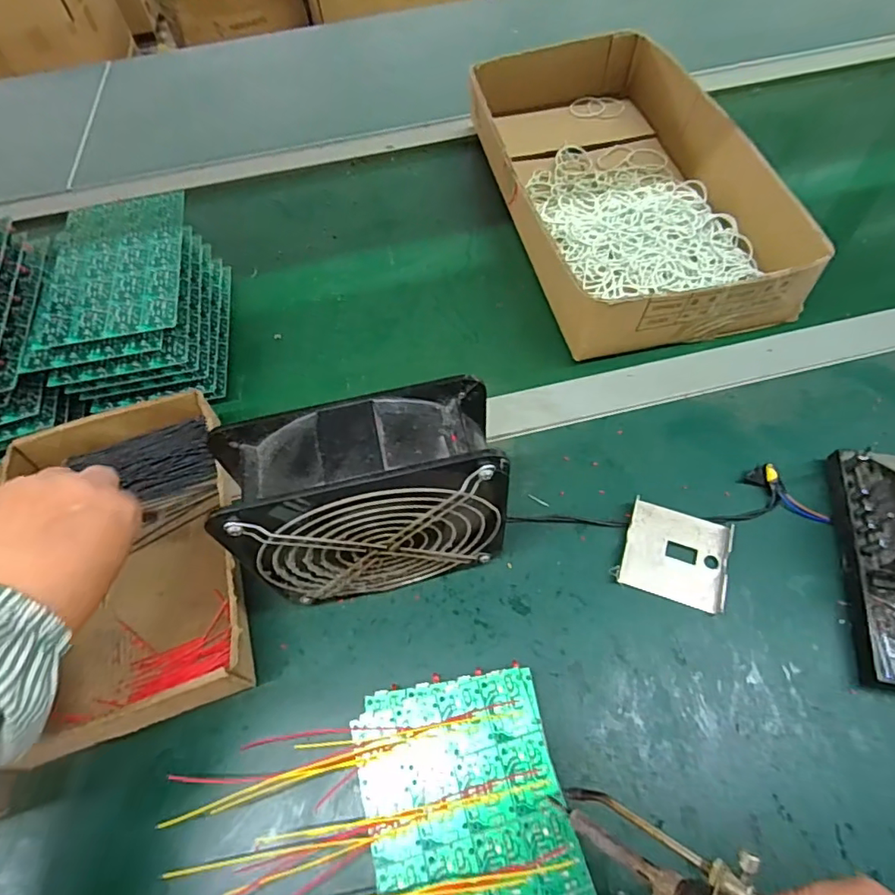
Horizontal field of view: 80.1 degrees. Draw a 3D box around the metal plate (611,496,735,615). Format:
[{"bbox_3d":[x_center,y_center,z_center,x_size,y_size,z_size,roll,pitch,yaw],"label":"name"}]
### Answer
[{"bbox_3d":[0.159,0.073,0.371,0.070,0.007,0.065,15,60,13],"label":"metal plate"}]

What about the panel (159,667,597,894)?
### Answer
[{"bbox_3d":[-0.035,0.231,0.274,0.214,0.030,0.186,-13,58,-4],"label":"panel"}]

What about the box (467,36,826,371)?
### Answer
[{"bbox_3d":[0.176,-0.289,0.565,0.228,0.074,0.440,-11,58,-3],"label":"box"}]

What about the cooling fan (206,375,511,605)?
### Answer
[{"bbox_3d":[-0.041,0.040,0.324,0.142,0.152,0.060,-10,58,-2],"label":"cooling fan"}]

